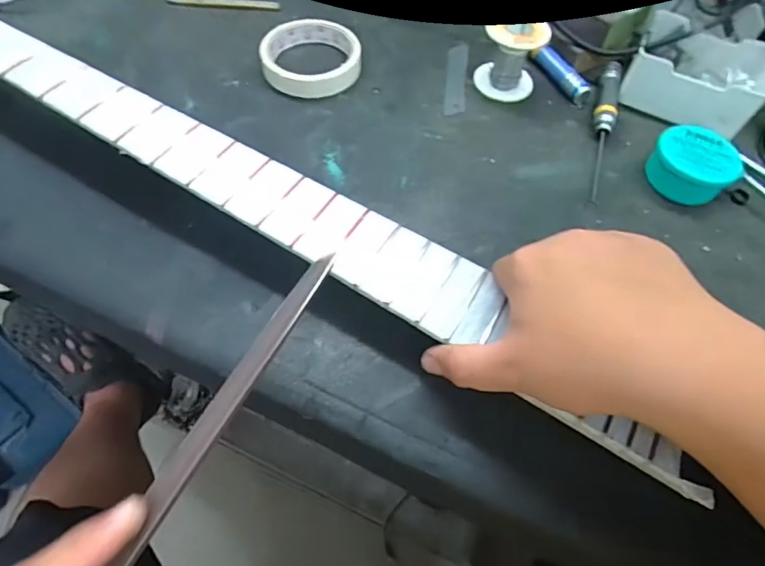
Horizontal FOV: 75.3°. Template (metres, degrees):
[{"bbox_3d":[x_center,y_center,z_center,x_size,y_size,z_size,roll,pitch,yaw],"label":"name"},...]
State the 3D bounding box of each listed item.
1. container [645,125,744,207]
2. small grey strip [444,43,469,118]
[{"bbox_3d":[0.249,-0.095,0.401,0.061,0.029,0.053,40,64,20],"label":"container"},{"bbox_3d":[0.071,-0.195,0.474,0.019,0.004,0.106,6,59,2],"label":"small grey strip"}]

